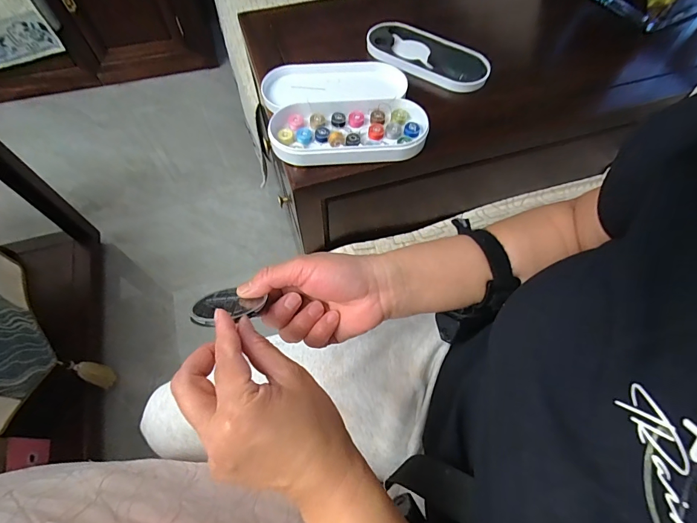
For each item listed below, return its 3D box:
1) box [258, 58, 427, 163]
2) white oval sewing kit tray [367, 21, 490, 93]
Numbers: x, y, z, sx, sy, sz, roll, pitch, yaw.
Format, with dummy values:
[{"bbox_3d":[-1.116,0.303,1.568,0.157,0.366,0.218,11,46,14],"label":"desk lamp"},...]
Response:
[{"bbox_3d":[-0.007,-0.193,0.480,0.192,0.034,0.170,-11,64,-3],"label":"box"},{"bbox_3d":[0.113,-0.299,0.535,0.181,0.020,0.086,24,67,14],"label":"white oval sewing kit tray"}]

